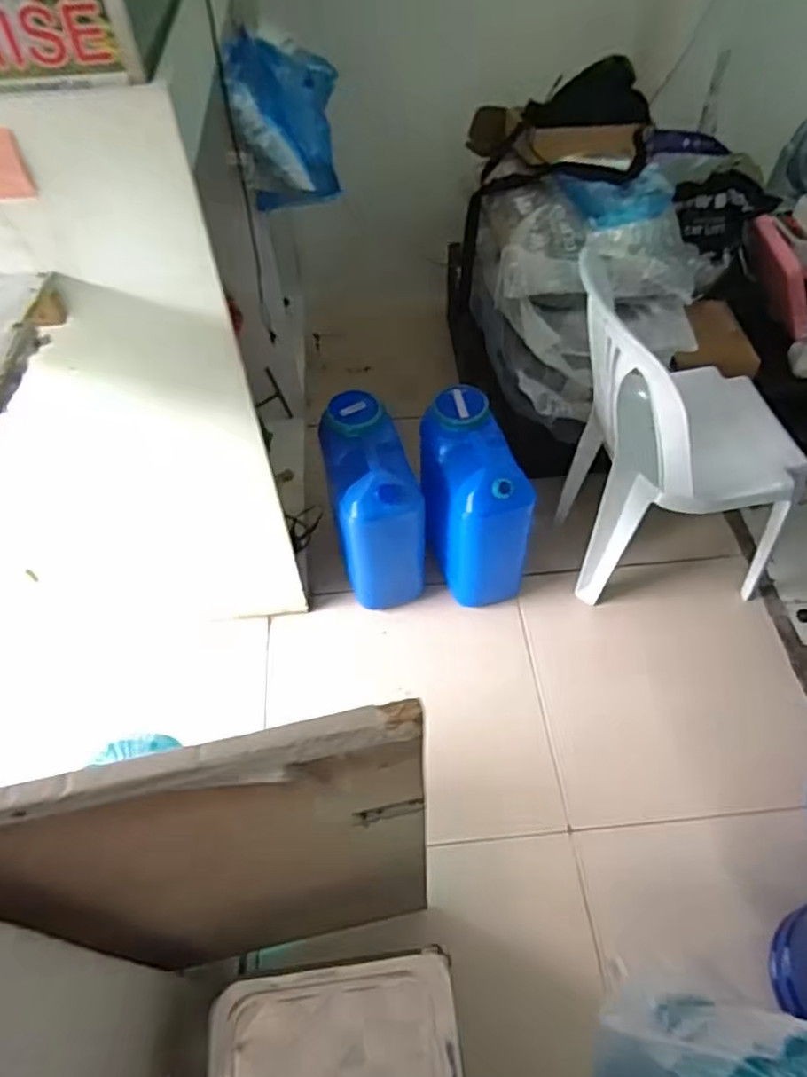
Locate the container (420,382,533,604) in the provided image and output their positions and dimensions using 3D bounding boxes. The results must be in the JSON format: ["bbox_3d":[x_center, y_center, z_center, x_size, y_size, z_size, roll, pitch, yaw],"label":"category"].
[{"bbox_3d":[0.145,-0.085,1.525,0.188,0.376,0.324,-17,55,-11],"label":"container"}]

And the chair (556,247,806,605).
[{"bbox_3d":[0.530,-0.181,1.333,0.438,0.646,0.348,-6,53,-3],"label":"chair"}]

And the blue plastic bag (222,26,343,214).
[{"bbox_3d":[-0.219,-0.788,1.314,0.183,0.298,0.130,-7,53,-4],"label":"blue plastic bag"}]

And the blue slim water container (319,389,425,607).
[{"bbox_3d":[-0.071,-0.080,1.516,0.179,0.370,0.324,-11,54,-6],"label":"blue slim water container"}]

